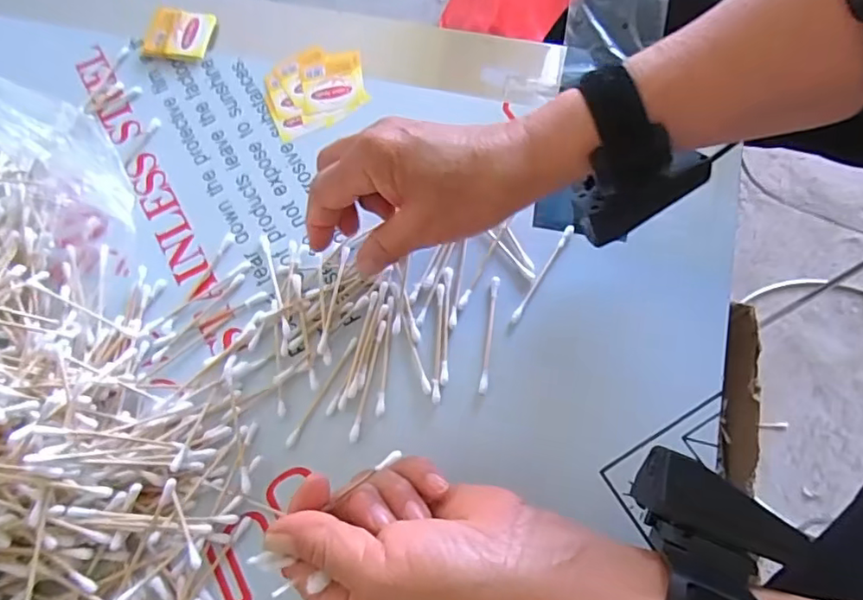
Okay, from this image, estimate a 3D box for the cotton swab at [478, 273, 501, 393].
[{"bbox_3d":[0.035,0.019,0.339,0.005,0.004,0.073,7,69,5],"label":"cotton swab"}]

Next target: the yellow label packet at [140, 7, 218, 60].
[{"bbox_3d":[-0.190,-0.198,0.428,0.050,0.010,0.042,9,69,5],"label":"yellow label packet"}]

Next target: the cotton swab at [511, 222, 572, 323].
[{"bbox_3d":[0.069,-0.017,0.351,0.005,0.004,0.073,30,73,13],"label":"cotton swab"}]

